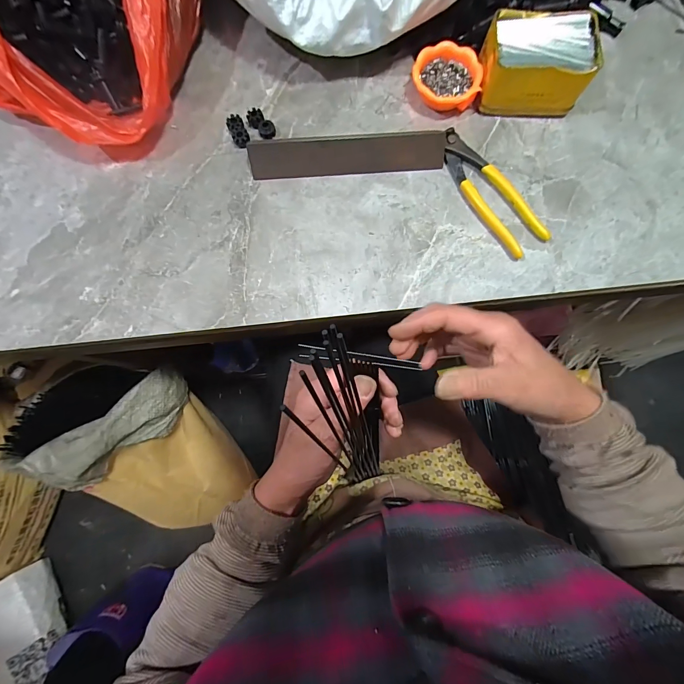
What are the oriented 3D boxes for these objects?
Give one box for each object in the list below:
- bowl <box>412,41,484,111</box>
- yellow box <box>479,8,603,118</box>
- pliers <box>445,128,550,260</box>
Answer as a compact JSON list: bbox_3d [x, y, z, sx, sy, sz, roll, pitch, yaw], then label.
[{"bbox_3d":[0.119,-0.303,0.402,0.075,0.026,0.074,0,79,0],"label":"bowl"},{"bbox_3d":[0.214,-0.308,0.386,0.112,0.056,0.082,-1,79,0],"label":"yellow box"},{"bbox_3d":[0.162,-0.167,0.384,0.046,0.015,0.158,-32,81,-6],"label":"pliers"}]

